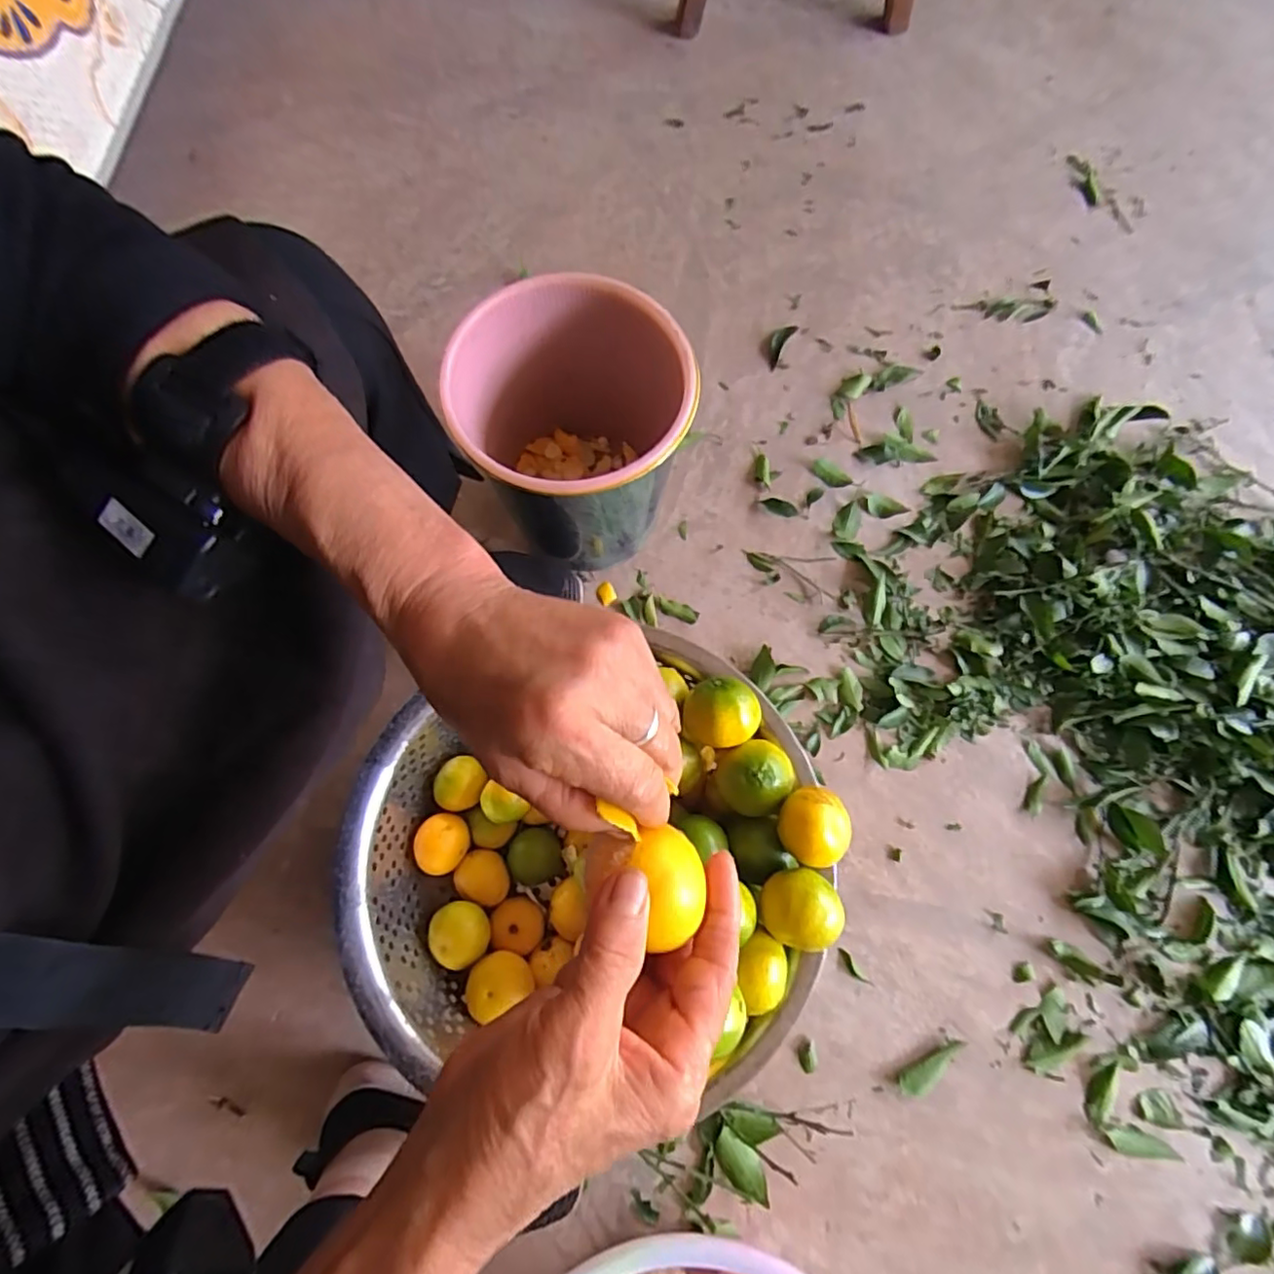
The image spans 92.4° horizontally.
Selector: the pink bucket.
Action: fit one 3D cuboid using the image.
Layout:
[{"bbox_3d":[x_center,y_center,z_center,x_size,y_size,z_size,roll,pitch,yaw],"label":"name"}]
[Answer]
[{"bbox_3d":[-0.054,-0.199,0.626,0.209,0.210,0.208,0,74,0],"label":"pink bucket"}]

